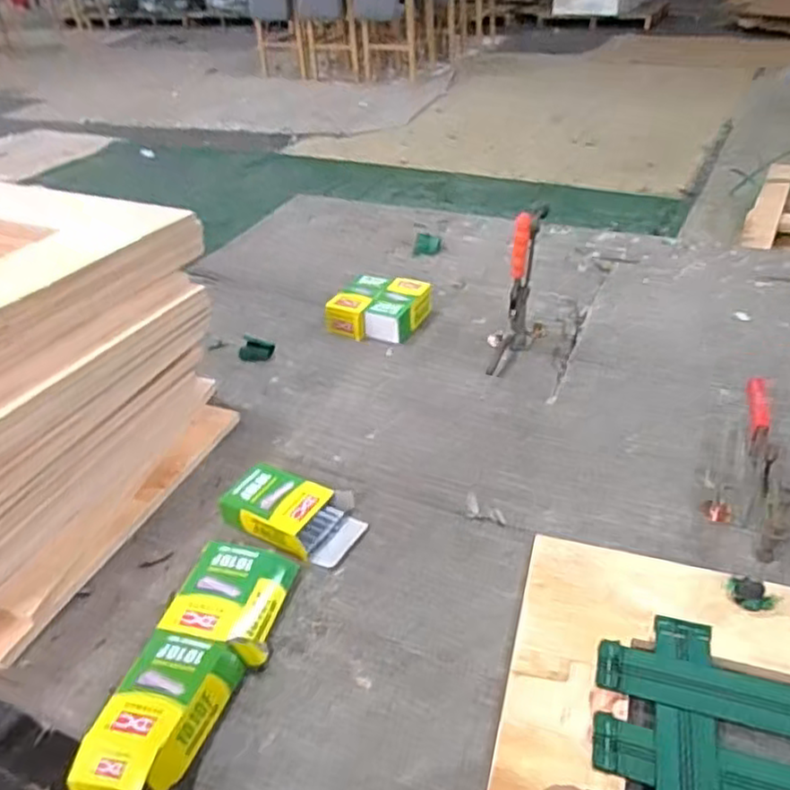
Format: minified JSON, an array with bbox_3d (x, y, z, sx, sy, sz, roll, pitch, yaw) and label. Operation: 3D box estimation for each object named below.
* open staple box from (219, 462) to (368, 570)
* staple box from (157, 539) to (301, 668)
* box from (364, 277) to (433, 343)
[{"bbox_3d":[-0.112,0.129,0.768,0.150,0.034,0.099,12,39,21],"label":"open staple box"},{"bbox_3d":[-0.163,0.201,0.677,0.102,0.029,0.118,4,37,12],"label":"staple box"},{"bbox_3d":[0.010,-0.136,1.103,0.072,0.050,0.139,12,39,21],"label":"box"}]

